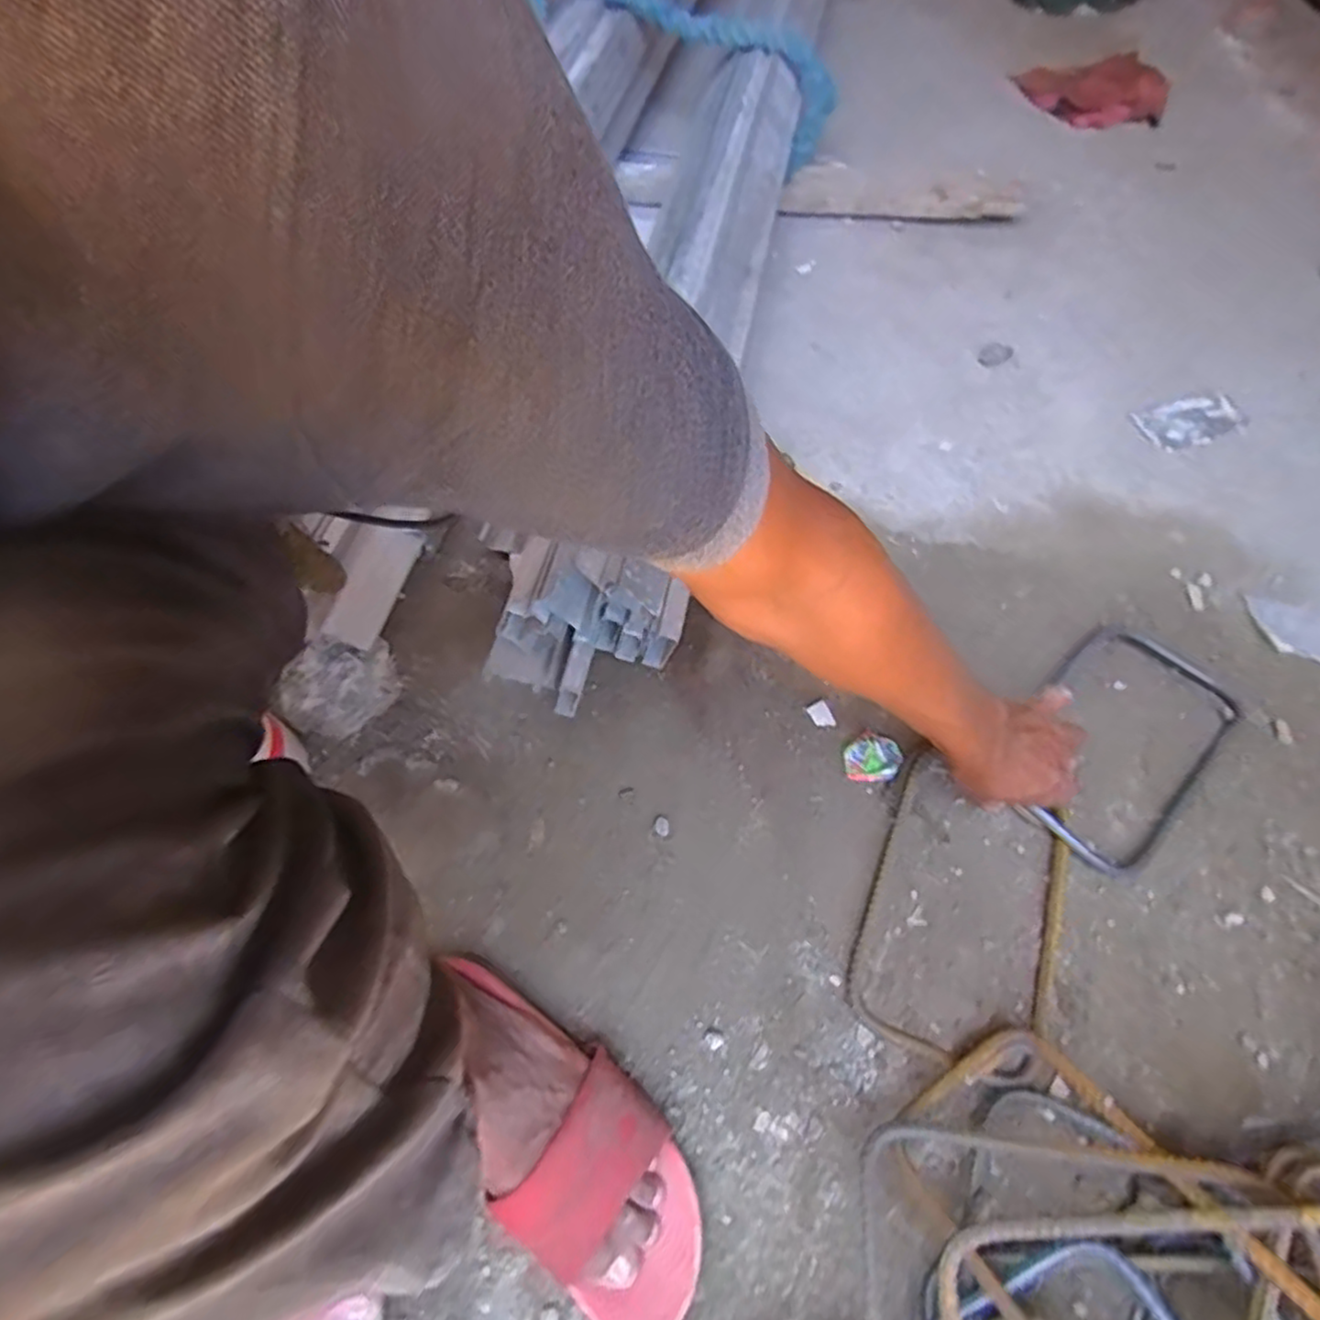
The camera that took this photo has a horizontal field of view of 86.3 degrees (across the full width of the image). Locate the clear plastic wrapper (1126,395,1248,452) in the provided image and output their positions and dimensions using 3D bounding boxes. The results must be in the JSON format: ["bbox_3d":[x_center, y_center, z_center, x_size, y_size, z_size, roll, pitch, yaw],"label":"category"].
[{"bbox_3d":[0.638,-0.287,0.846,0.119,0.010,0.069,-15,58,-6],"label":"clear plastic wrapper"}]

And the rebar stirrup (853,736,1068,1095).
[{"bbox_3d":[0.249,0.197,0.573,0.147,0.009,0.244,18,61,15],"label":"rebar stirrup"}]

